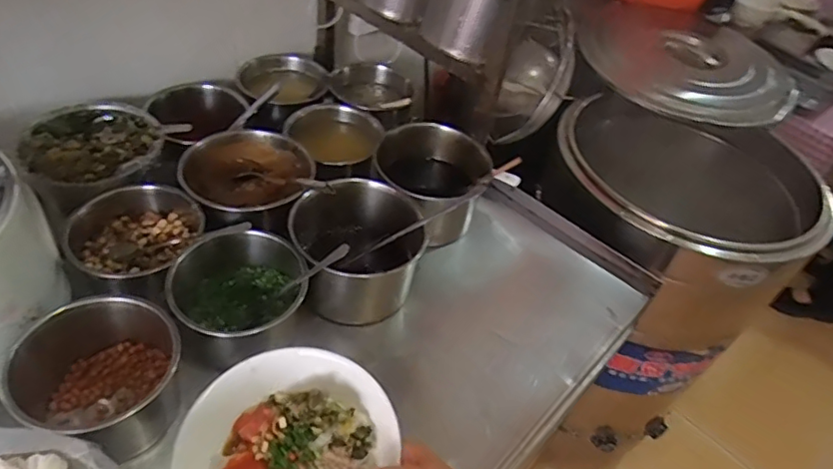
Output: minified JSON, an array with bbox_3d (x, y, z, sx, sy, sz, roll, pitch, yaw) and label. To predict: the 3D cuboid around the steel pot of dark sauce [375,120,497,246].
[{"bbox_3d":[0.013,-0.062,0.762,0.141,0.114,0.155,4,42,-4],"label":"steel pot of dark sauce"}]

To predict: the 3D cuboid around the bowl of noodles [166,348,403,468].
[{"bbox_3d":[-0.117,0.194,0.494,0.191,0.056,0.182,32,48,25],"label":"bowl of noodles"}]

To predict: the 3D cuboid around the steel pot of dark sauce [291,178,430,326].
[{"bbox_3d":[-0.069,0.019,0.668,0.149,0.118,0.146,4,42,-4],"label":"steel pot of dark sauce"}]

